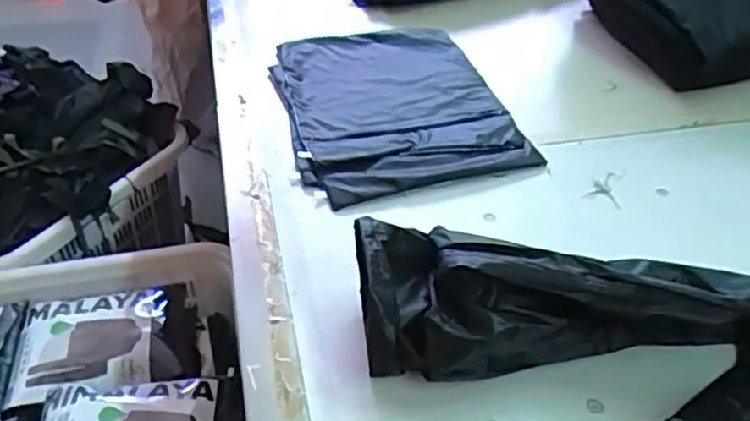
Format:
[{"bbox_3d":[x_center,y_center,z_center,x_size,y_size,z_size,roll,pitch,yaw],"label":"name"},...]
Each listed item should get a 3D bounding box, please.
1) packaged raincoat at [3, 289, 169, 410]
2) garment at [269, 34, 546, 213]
[{"bbox_3d":[-0.478,0.226,1.080,0.230,0.042,0.214,-9,42,-13],"label":"packaged raincoat"},{"bbox_3d":[0.028,-0.145,0.844,0.286,0.028,0.355,-9,42,-13],"label":"garment"}]

